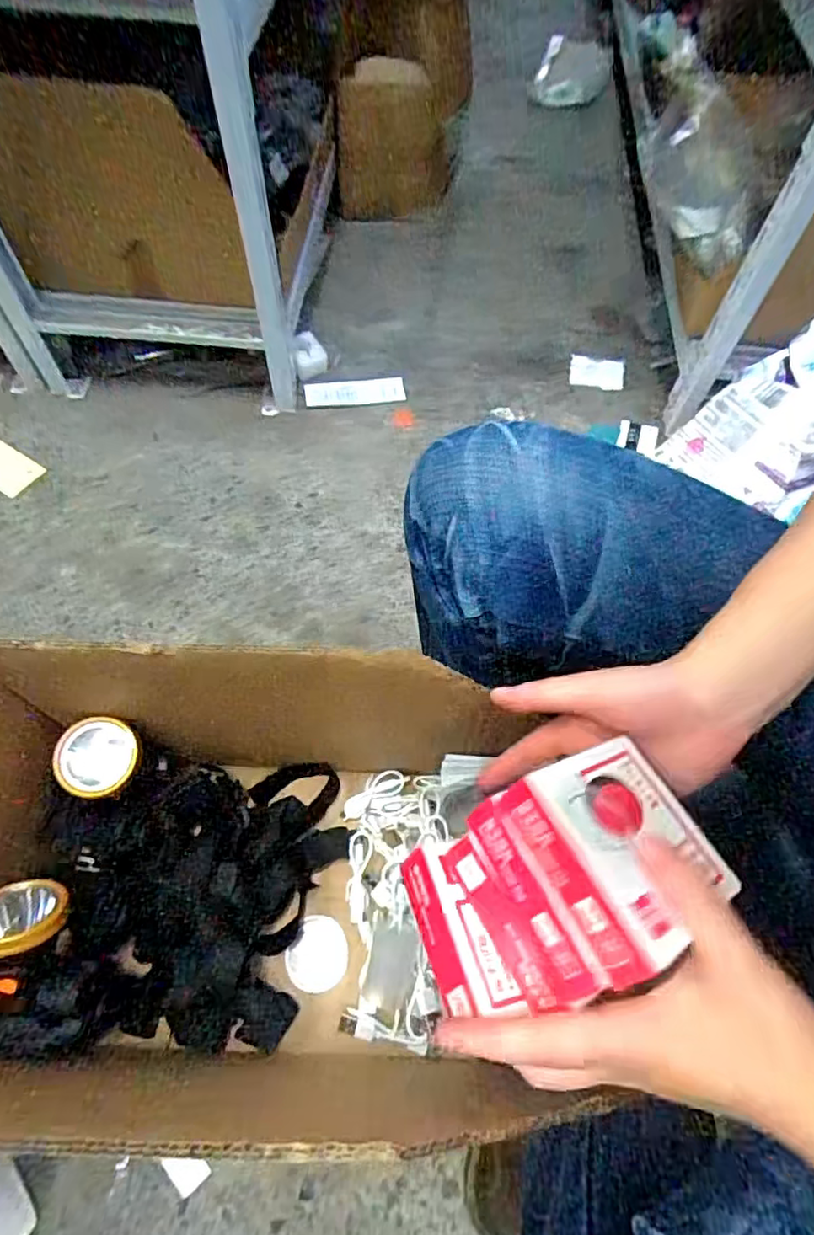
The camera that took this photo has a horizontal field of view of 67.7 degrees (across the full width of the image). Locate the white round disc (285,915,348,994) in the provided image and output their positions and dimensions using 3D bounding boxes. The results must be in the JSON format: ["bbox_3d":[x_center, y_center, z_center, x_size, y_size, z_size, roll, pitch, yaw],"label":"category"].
[{"bbox_3d":[-0.063,0.244,0.441,0.041,0.004,0.048,21,48,9],"label":"white round disc"}]

